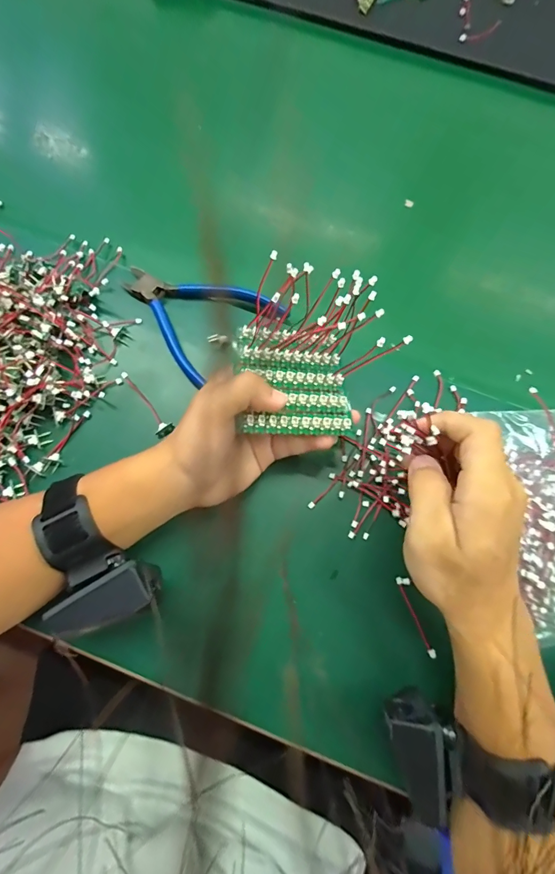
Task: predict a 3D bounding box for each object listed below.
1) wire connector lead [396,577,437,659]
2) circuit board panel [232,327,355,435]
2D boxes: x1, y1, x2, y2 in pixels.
[{"bbox_3d":[0.102,0.130,0.281,0.009,0.004,0.058,-21,77,-7],"label":"wire connector lead"},{"bbox_3d":[0.011,-0.040,0.272,0.075,0.010,0.081,0,67,-15],"label":"circuit board panel"}]

